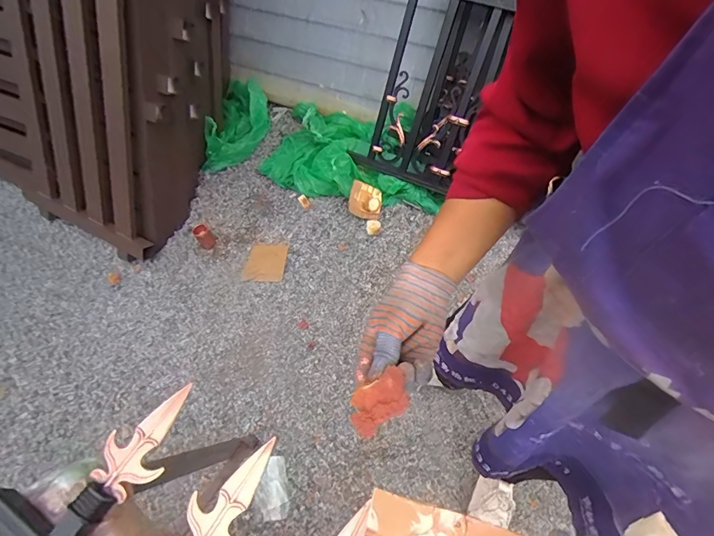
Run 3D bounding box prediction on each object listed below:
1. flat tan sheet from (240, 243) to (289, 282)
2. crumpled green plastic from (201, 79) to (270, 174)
[{"bbox_3d":[-0.335,-0.028,1.396,0.146,0.018,0.158,3,58,1],"label":"flat tan sheet"},{"bbox_3d":[-0.517,-0.634,1.689,0.209,0.144,0.532,2,58,1],"label":"crumpled green plastic"}]

